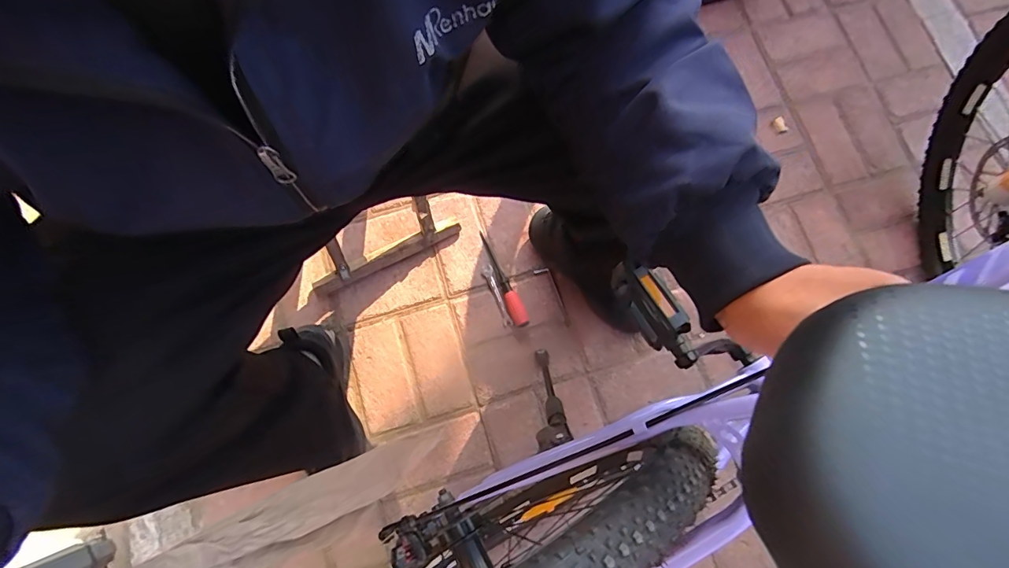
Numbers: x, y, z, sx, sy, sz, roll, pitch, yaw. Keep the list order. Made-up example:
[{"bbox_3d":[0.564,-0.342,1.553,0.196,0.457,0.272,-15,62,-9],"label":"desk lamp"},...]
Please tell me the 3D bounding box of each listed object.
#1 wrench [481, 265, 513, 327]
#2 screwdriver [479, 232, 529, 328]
[{"bbox_3d":[-0.016,0.023,0.874,0.023,0.006,0.120,-20,78,-6],"label":"wrench"},{"bbox_3d":[-0.005,-0.010,0.870,0.030,0.025,0.198,-24,78,-7],"label":"screwdriver"}]

